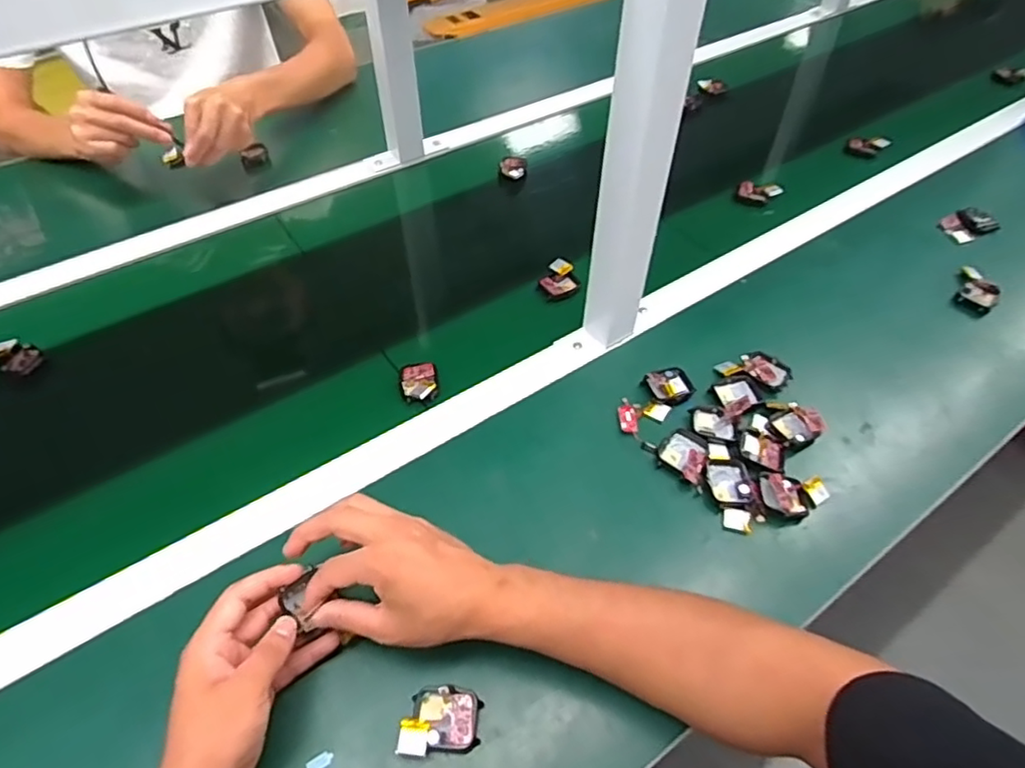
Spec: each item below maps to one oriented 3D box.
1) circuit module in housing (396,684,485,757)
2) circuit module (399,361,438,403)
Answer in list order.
[{"bbox_3d":[-0.049,0.230,0.421,0.052,0.017,0.043,1,50,0],"label":"circuit module in housing"},{"bbox_3d":[-0.093,-0.003,0.610,0.035,0.018,0.052,-7,51,-7],"label":"circuit module"}]

